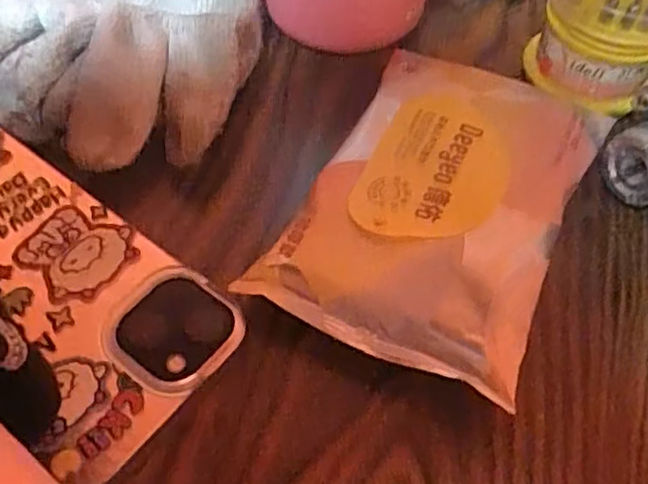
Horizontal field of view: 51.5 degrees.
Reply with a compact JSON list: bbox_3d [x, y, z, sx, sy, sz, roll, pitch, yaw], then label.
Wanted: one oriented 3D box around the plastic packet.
[{"bbox_3d":[0.039,-0.011,0.231,0.082,0.030,0.115,22,57,12],"label":"plastic packet"}]

